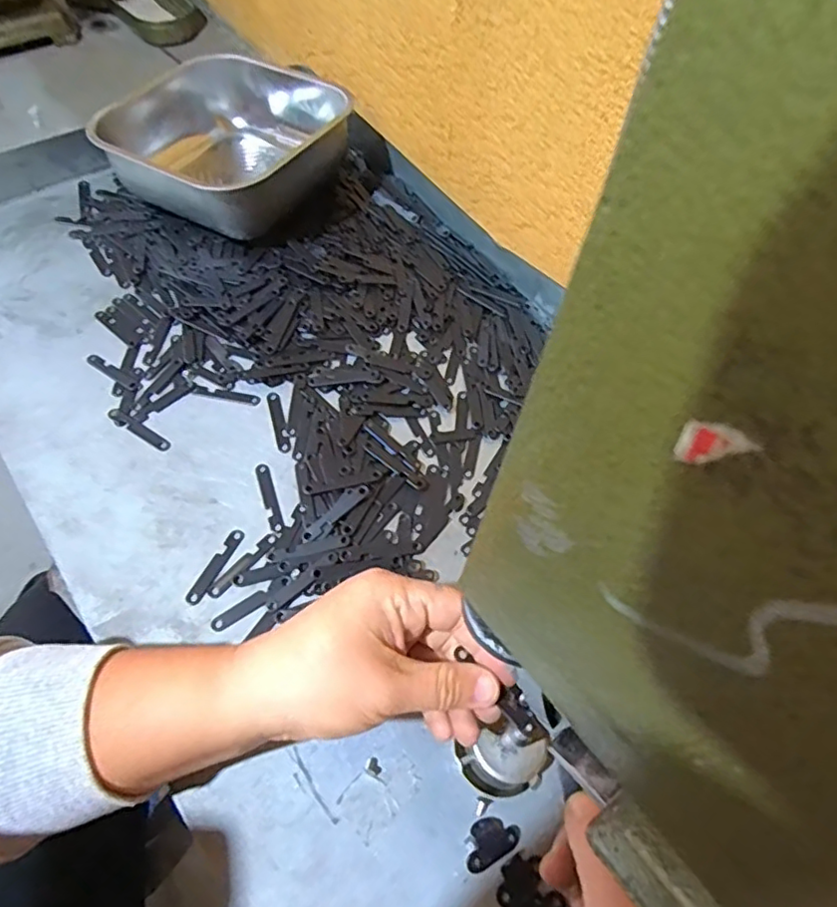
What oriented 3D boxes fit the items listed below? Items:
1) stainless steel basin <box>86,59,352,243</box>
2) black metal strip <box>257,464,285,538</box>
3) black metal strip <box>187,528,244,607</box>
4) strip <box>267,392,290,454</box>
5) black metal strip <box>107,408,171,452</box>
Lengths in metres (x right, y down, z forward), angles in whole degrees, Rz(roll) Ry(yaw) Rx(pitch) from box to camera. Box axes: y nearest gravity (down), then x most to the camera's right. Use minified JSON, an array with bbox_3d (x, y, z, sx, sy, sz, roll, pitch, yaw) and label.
[{"bbox_3d":[-0.181,-0.269,0.534,0.177,0.064,0.169,21,60,9],"label":"stainless steel basin"},{"bbox_3d":[-0.097,0.029,0.396,0.009,0.004,0.052,-15,61,-12],"label":"black metal strip"},{"bbox_3d":[-0.124,0.068,0.371,0.010,0.004,0.051,25,61,11],"label":"black metal strip"},{"bbox_3d":[-0.100,-0.023,0.432,0.009,0.004,0.051,-13,61,-11],"label":"strip"},{"bbox_3d":[-0.193,-0.016,0.419,0.052,0.005,0.009,29,61,13],"label":"black metal strip"}]

